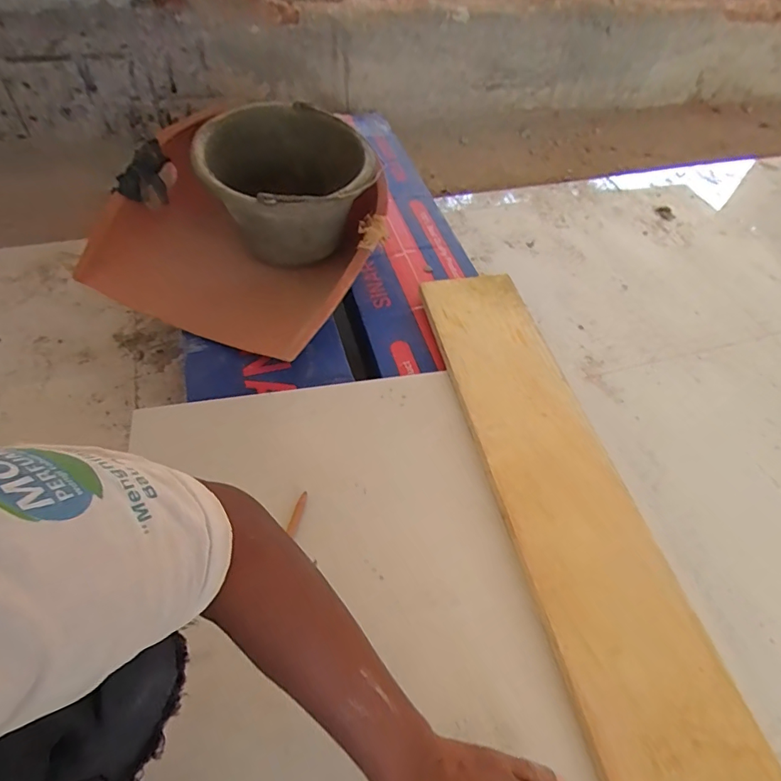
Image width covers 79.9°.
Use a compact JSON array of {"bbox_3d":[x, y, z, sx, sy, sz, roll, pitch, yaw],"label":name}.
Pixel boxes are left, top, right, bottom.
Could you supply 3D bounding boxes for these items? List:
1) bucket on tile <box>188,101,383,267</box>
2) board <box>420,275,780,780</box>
[{"bbox_3d":[-0.143,-0.301,0.710,0.237,0.164,0.201,-9,55,-10],"label":"bucket on tile"},{"bbox_3d":[0.228,0.219,0.463,0.153,0.022,0.961,-11,56,-7],"label":"board"}]

